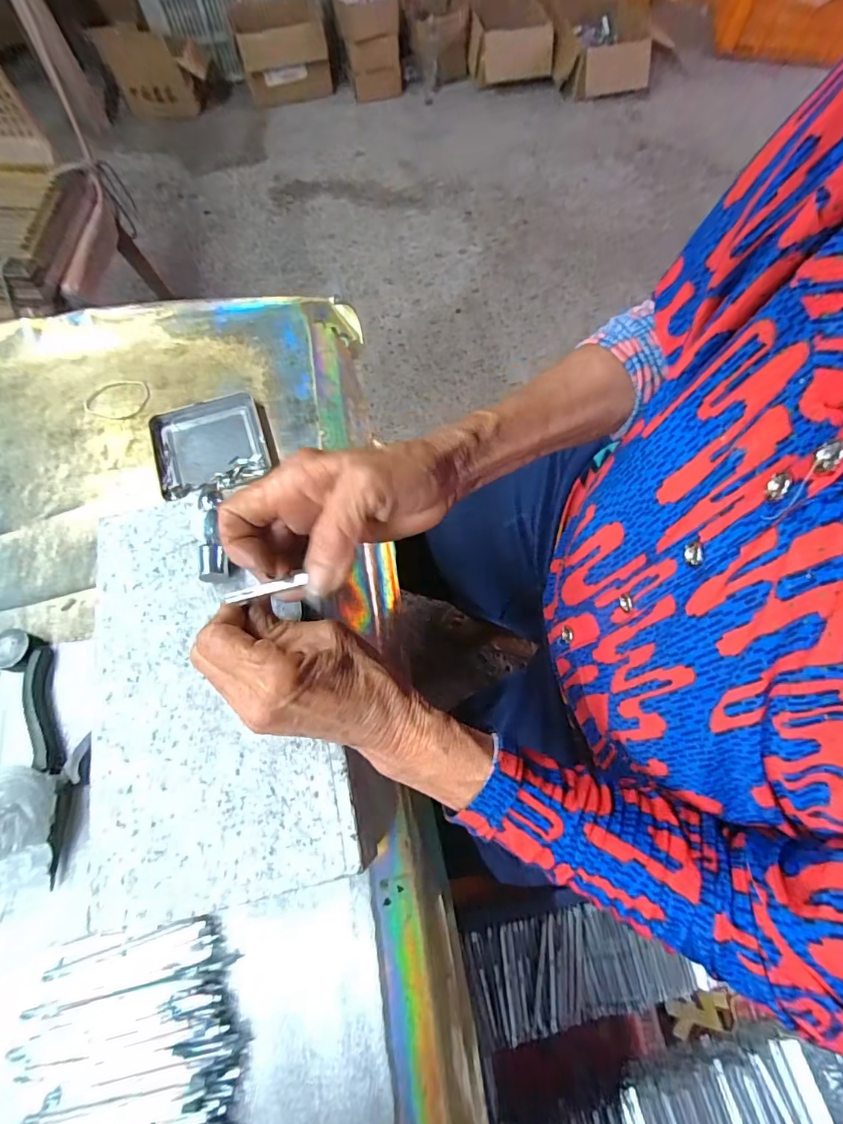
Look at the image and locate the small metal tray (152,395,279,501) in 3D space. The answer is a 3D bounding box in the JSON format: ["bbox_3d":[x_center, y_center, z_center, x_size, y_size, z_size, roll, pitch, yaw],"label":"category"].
[{"bbox_3d":[-0.193,-0.109,0.445,0.104,0.010,0.094,-18,68,-5],"label":"small metal tray"}]

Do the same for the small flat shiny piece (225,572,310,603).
[{"bbox_3d":[-0.076,0.013,0.235,0.042,0.004,0.005,-13,67,8],"label":"small flat shiny piece"}]

